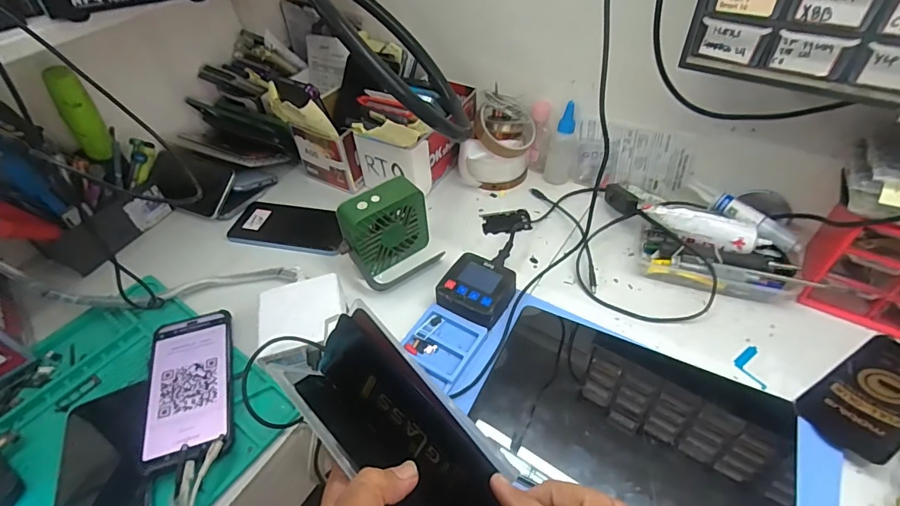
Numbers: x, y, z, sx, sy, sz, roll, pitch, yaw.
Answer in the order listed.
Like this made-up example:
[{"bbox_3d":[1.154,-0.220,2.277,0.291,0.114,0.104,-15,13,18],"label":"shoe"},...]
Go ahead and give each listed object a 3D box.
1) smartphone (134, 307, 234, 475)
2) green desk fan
[{"bbox_3d":[-0.257,0.126,0.449,0.080,0.012,0.163,-15,46,-16],"label":"smartphone"},{"bbox_3d":[-0.067,-0.019,0.529,0.103,0.094,0.070,-29,51,-22],"label":"green desk fan"}]

